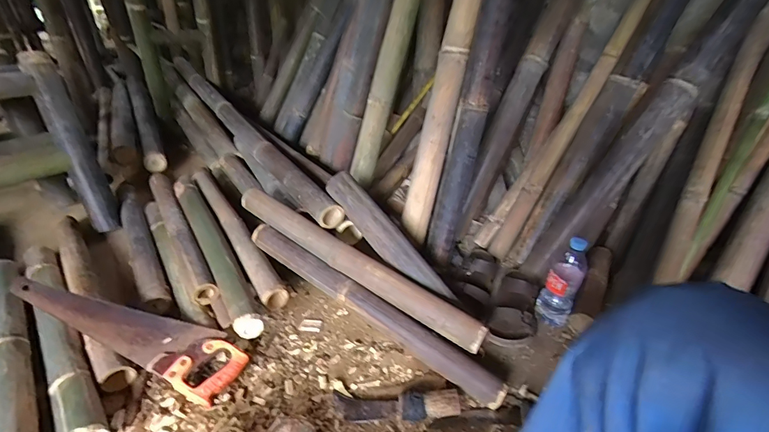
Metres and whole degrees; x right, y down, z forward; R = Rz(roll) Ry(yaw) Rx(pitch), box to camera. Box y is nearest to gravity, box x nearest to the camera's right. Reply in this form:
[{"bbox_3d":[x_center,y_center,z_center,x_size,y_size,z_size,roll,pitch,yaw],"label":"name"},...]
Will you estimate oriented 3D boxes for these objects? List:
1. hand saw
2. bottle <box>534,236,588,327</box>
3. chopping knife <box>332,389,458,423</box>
[{"bbox_3d":[-0.519,0.218,0.808,0.500,0.019,0.119,24,47,11],"label":"hand saw"},{"bbox_3d":[0.409,0.152,0.904,0.075,0.219,0.081,18,34,24],"label":"bottle"},{"bbox_3d":[0.021,0.350,0.743,0.232,0.043,0.054,2,31,-1],"label":"chopping knife"}]

